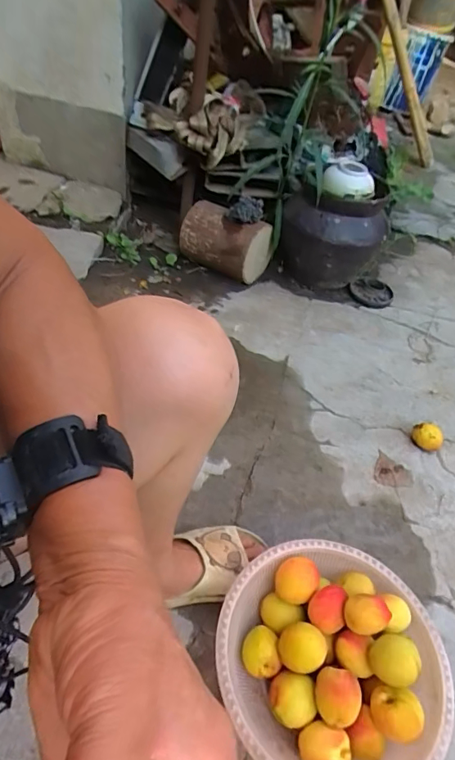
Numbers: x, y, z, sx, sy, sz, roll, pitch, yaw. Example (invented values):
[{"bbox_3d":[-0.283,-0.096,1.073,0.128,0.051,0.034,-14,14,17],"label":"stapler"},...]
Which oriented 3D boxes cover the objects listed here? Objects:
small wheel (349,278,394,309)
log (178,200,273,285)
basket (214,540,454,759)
[{"bbox_3d":[0.399,-0.245,1.279,0.115,0.028,0.114,6,46,-6],"label":"small wheel"},{"bbox_3d":[-0.005,-0.346,1.157,0.206,0.142,0.112,29,48,16],"label":"log"},{"bbox_3d":[0.128,0.345,0.570,0.260,0.131,0.262,4,45,-4],"label":"basket"}]

